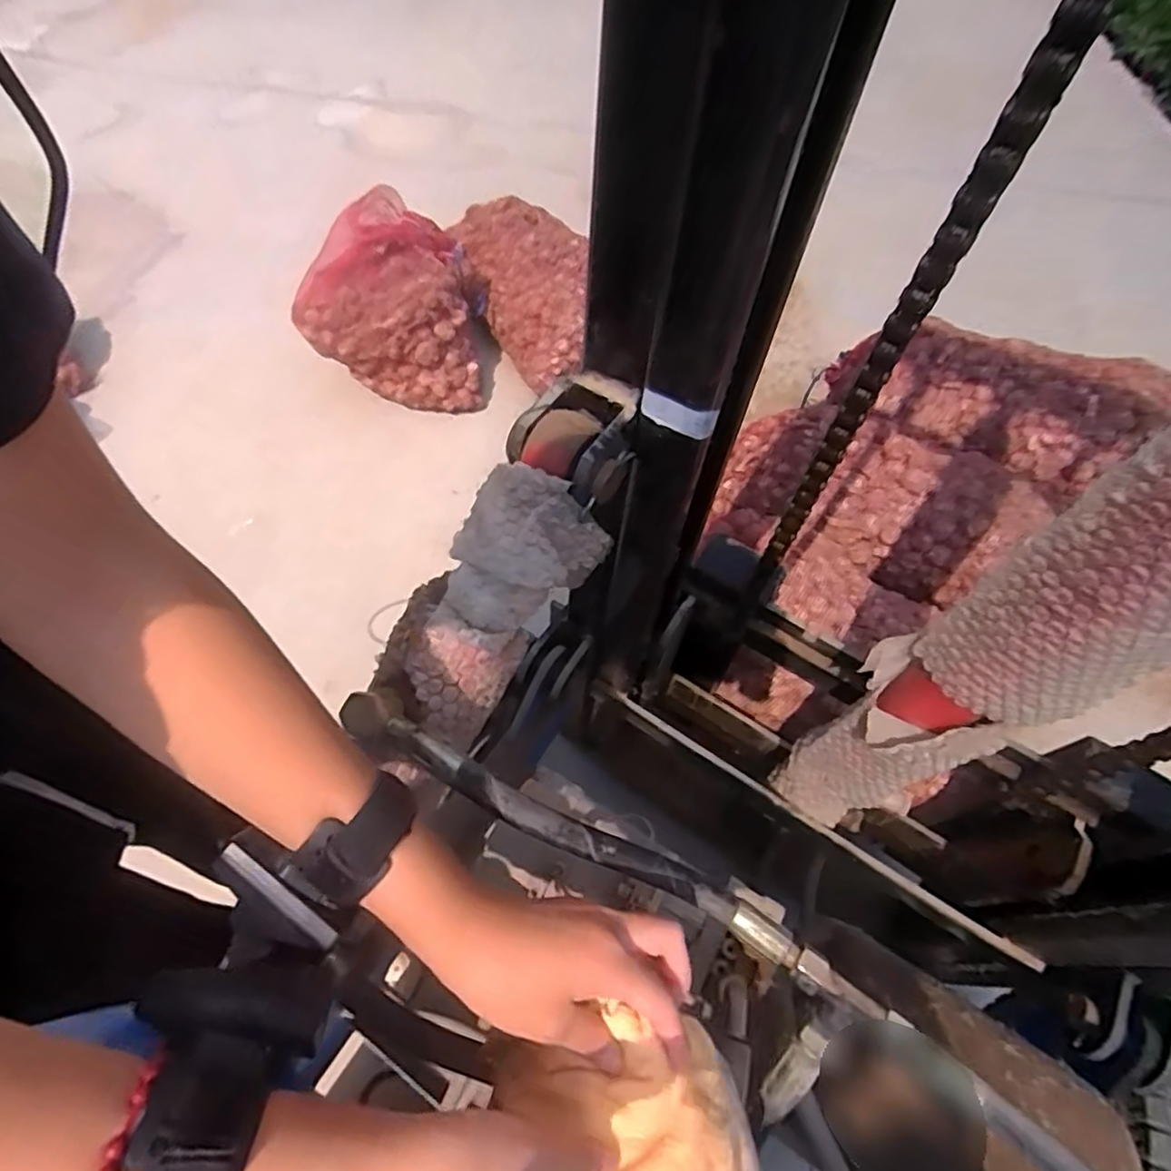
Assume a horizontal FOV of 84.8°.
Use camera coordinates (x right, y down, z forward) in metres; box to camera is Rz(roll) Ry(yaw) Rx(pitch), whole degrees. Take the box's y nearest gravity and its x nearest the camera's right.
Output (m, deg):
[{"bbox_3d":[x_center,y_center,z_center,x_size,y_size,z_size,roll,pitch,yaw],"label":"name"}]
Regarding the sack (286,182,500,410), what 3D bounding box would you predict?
[{"bbox_3d":[-0.467,-0.691,1.594,0.433,0.340,0.352,4,58,-2],"label":"sack"}]

